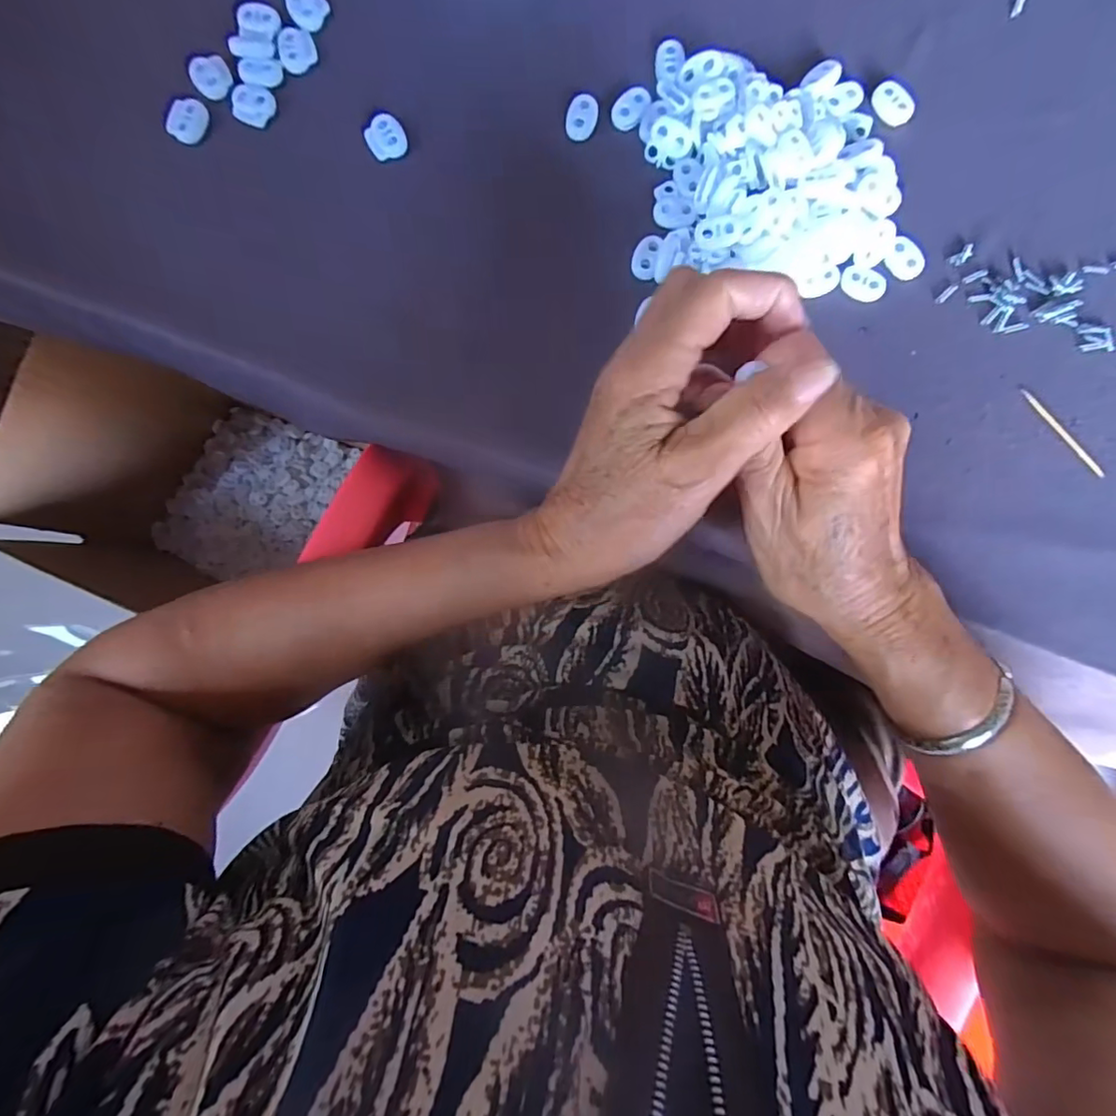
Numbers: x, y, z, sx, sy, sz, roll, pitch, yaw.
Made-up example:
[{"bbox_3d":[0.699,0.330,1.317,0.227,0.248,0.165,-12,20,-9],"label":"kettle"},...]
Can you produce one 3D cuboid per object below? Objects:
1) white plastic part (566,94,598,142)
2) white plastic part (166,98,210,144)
[{"bbox_3d":[0.013,-0.232,0.292,0.015,0.004,0.023,17,89,2],"label":"white plastic part"},{"bbox_3d":[-0.198,-0.235,0.297,0.016,0.005,0.024,26,90,2],"label":"white plastic part"}]

